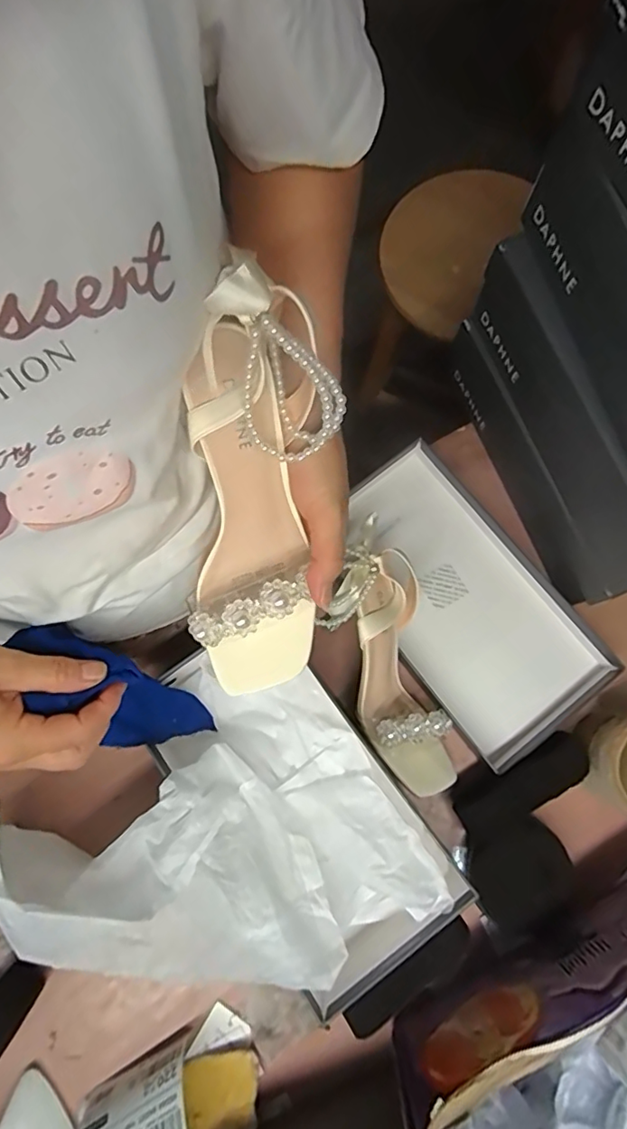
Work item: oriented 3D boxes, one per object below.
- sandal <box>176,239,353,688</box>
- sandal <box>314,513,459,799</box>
[{"bbox_3d":[-0.031,-0.034,0.314,0.080,0.064,0.240,3,115,2],"label":"sandal"},{"bbox_3d":[0.067,0.090,0.512,0.089,0.064,0.251,-15,92,-2],"label":"sandal"}]

